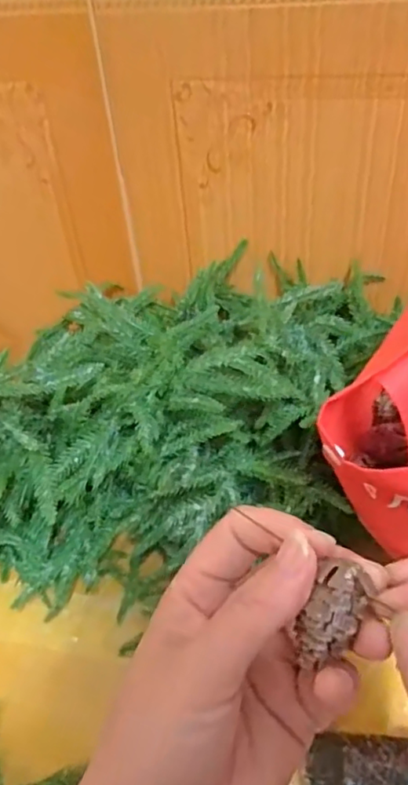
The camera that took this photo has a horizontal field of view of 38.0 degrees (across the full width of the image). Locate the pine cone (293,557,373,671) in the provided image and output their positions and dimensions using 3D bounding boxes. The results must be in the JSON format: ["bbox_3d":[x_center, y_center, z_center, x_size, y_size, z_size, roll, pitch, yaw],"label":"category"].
[{"bbox_3d":[0.041,0.068,0.188,0.017,0.018,0.032,17,88,12],"label":"pine cone"}]

